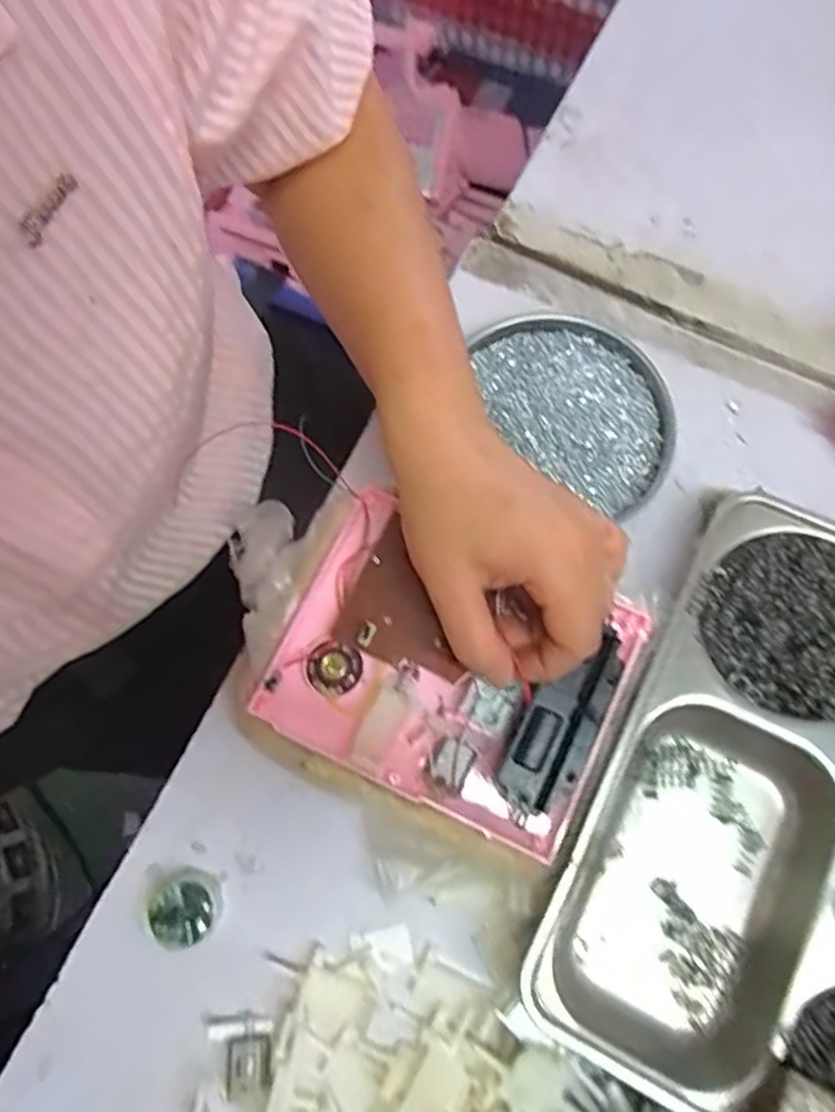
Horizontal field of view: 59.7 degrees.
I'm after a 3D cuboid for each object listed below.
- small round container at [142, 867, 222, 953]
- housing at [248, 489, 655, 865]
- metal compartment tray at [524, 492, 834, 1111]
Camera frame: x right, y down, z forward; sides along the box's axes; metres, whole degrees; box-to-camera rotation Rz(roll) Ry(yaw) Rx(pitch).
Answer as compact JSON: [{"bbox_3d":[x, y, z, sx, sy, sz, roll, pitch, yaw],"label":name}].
[{"bbox_3d":[-0.118,0.177,0.363,0.036,0.018,0.035,0,75,1],"label":"small round container"},{"bbox_3d":[0.013,0.054,0.357,0.169,0.037,0.131,24,77,8],"label":"housing"},{"bbox_3d":[0.200,0.128,0.349,0.220,0.053,0.280,25,77,8],"label":"metal compartment tray"}]

